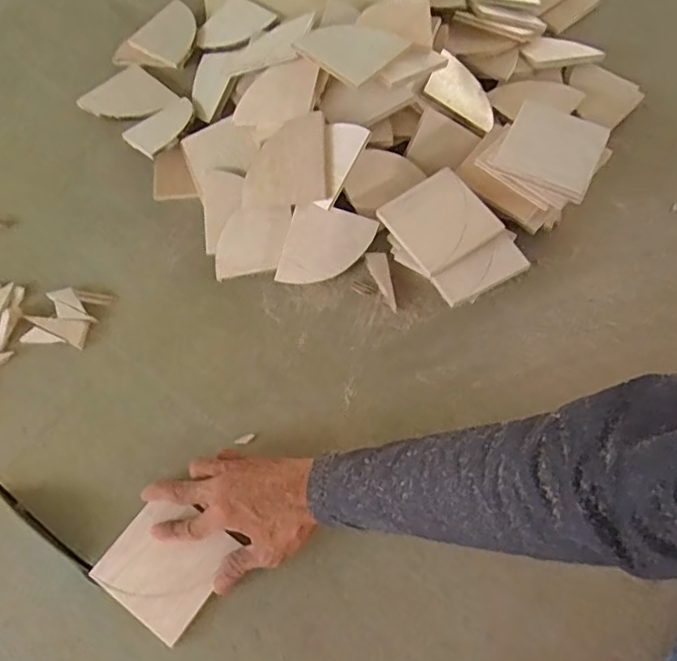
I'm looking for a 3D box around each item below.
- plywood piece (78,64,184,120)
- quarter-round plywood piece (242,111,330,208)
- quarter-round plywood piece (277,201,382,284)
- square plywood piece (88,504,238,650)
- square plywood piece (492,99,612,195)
[{"bbox_3d":[-0.285,-0.316,0.801,0.112,0.019,0.098,37,67,15],"label":"plywood piece"},{"bbox_3d":[-0.060,-0.192,0.664,0.097,0.006,0.100,-3,86,9],"label":"quarter-round plywood piece"},{"bbox_3d":[-0.013,-0.094,0.670,0.094,0.010,0.094,16,95,-8],"label":"quarter-round plywood piece"},{"bbox_3d":[-0.158,0.209,0.531,0.100,0.010,0.098,32,74,14],"label":"square plywood piece"},{"bbox_3d":[0.240,-0.207,0.652,0.101,0.010,0.101,25,69,14],"label":"square plywood piece"}]

